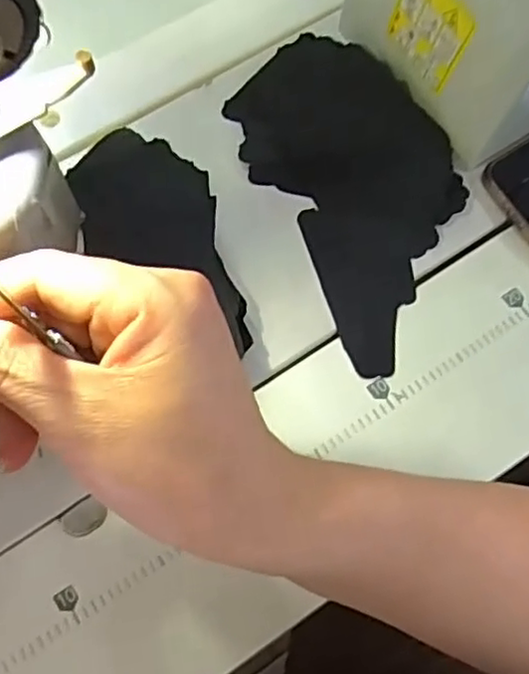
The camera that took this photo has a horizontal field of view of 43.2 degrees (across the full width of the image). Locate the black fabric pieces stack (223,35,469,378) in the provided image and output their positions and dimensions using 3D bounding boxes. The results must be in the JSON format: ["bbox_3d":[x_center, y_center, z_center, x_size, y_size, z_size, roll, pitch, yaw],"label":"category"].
[{"bbox_3d":[0.059,-0.091,0.404,0.107,0.013,0.199,-27,82,0],"label":"black fabric pieces stack"}]

